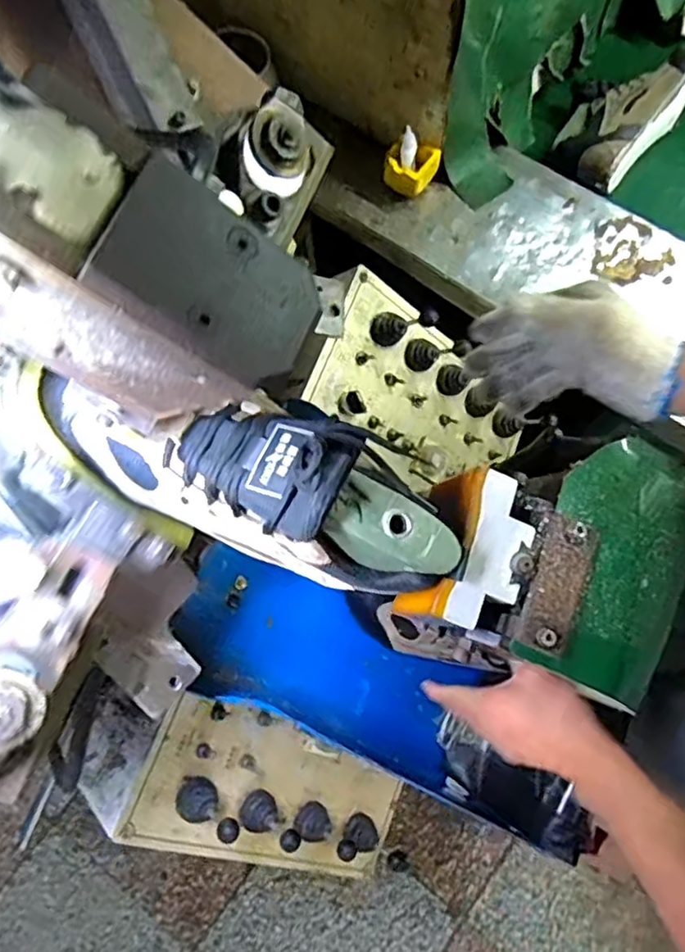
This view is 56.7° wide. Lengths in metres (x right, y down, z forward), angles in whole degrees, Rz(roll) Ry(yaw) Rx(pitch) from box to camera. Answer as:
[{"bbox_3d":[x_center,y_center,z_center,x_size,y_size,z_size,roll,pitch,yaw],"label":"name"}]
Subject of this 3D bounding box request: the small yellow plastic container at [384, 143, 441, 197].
[{"bbox_3d":[0.097,-0.430,0.886,0.070,0.061,0.062,19,75,8],"label":"small yellow plastic container"}]

